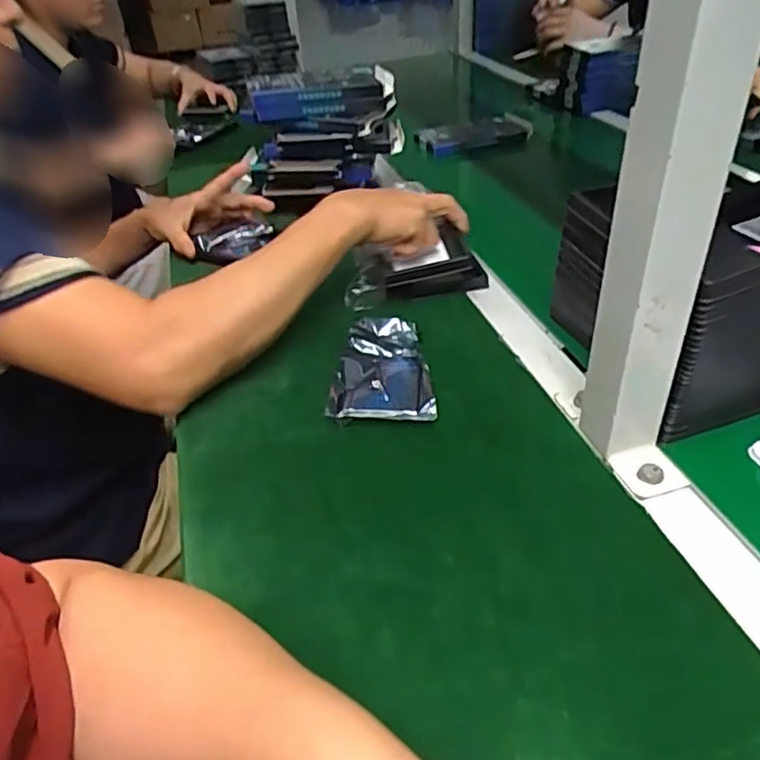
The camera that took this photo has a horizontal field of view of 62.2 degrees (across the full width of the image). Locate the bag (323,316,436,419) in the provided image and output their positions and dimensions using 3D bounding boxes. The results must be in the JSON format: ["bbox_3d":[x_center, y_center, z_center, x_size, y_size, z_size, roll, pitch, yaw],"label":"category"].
[{"bbox_3d":[0.004,-0.012,0.549,0.084,0.015,0.131,-1,37,5],"label":"bag"}]

